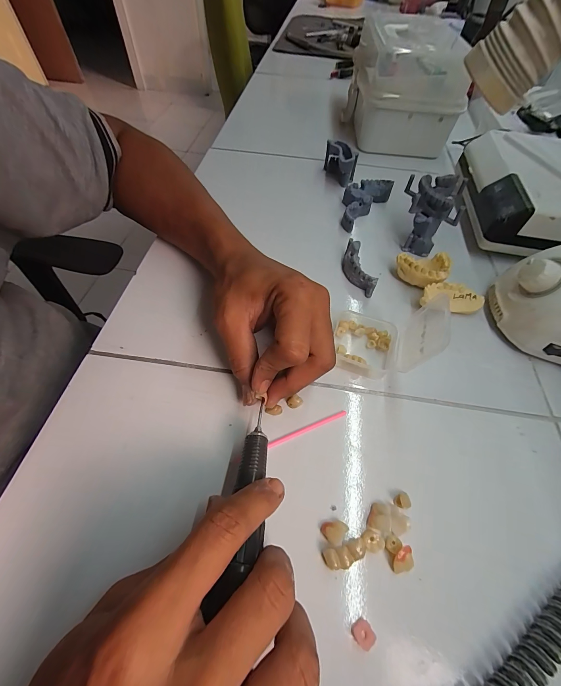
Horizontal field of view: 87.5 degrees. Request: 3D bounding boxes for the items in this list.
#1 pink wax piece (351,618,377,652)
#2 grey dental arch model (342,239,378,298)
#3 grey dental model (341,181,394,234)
[{"bbox_3d":[0.047,0.163,0.164,0.011,0.004,0.011,-33,64,-22],"label":"pink wax piece"},{"bbox_3d":[0.083,-0.082,0.321,0.022,0.020,0.067,-6,57,-7],"label":"grey dental arch model"},{"bbox_3d":[0.106,-0.191,0.399,0.044,0.027,0.102,37,62,20],"label":"grey dental model"}]

